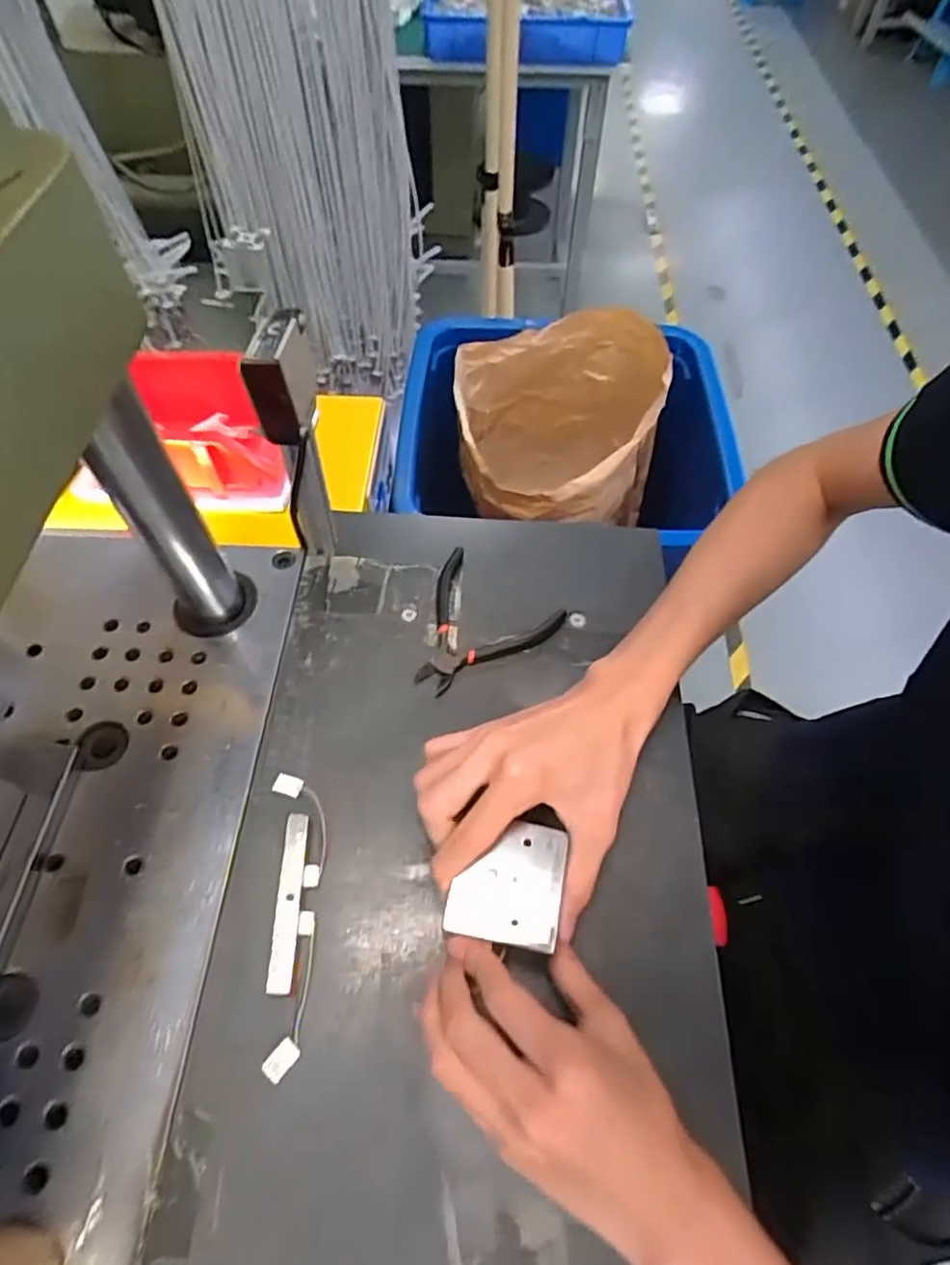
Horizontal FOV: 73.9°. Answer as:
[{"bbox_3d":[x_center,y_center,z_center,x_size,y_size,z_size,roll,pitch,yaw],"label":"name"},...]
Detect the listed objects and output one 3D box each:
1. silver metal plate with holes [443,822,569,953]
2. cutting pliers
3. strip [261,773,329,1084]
[{"bbox_3d":[0.018,0.137,0.350,0.059,0.007,0.062,10,59,3],"label":"silver metal plate with holes"},{"bbox_3d":[-0.006,-0.002,0.476,0.104,0.010,0.113,35,64,17],"label":"cutting pliers"},{"bbox_3d":[-0.105,0.162,0.375,0.032,0.013,0.163,-6,59,-6],"label":"strip"}]

